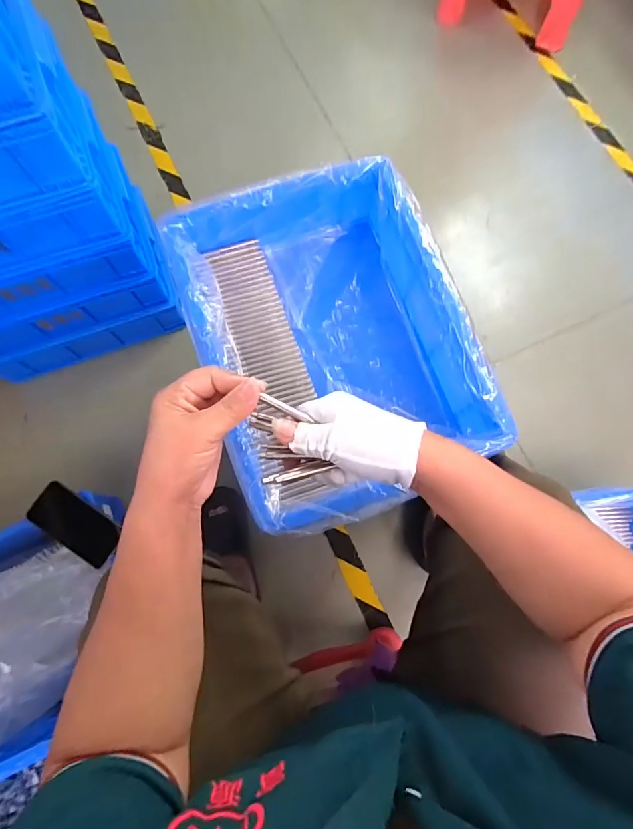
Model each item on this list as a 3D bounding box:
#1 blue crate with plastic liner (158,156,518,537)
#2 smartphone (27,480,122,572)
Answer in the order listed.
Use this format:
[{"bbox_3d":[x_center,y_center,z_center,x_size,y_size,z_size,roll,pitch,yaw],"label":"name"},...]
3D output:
[{"bbox_3d":[0.017,-0.089,0.540,0.304,0.119,0.414,-18,78,-5],"label":"blue crate with plastic liner"},{"bbox_3d":[-0.411,0.184,0.714,0.144,0.009,0.074,39,68,-5],"label":"smartphone"}]

